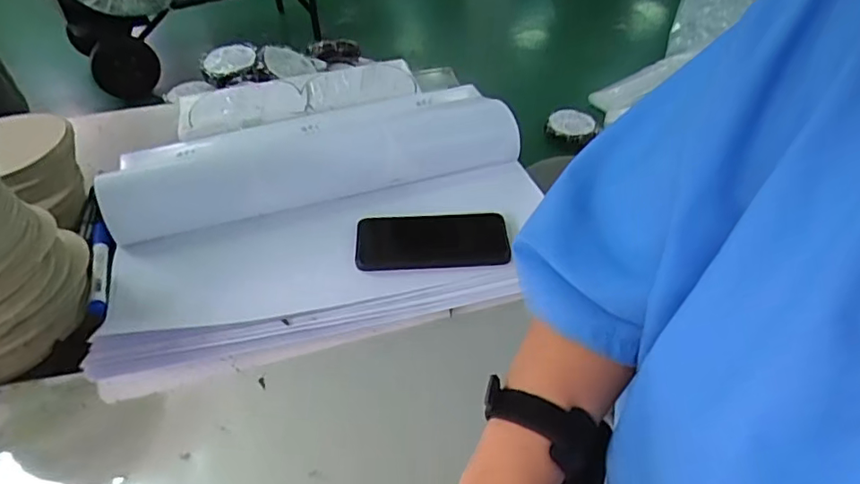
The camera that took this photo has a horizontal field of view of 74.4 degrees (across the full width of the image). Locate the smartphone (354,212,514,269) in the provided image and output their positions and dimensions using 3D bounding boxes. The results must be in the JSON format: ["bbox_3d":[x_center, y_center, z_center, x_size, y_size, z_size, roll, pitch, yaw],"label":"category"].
[{"bbox_3d":[0.002,-0.003,0.629,0.166,0.010,0.081,-1,43,1],"label":"smartphone"}]

